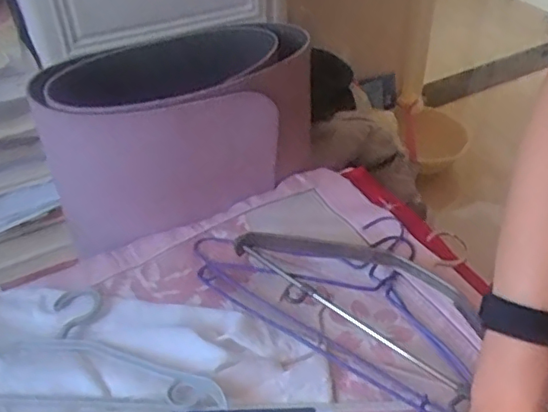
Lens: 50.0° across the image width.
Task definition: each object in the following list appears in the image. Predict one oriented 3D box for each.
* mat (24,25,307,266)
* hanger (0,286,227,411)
[{"bbox_3d":[-0.114,-0.113,0.833,0.378,0.199,0.180,-22,45,-22],"label":"mat"},{"bbox_3d":[-0.241,0.159,0.658,0.386,0.015,0.176,3,34,7],"label":"hanger"}]

